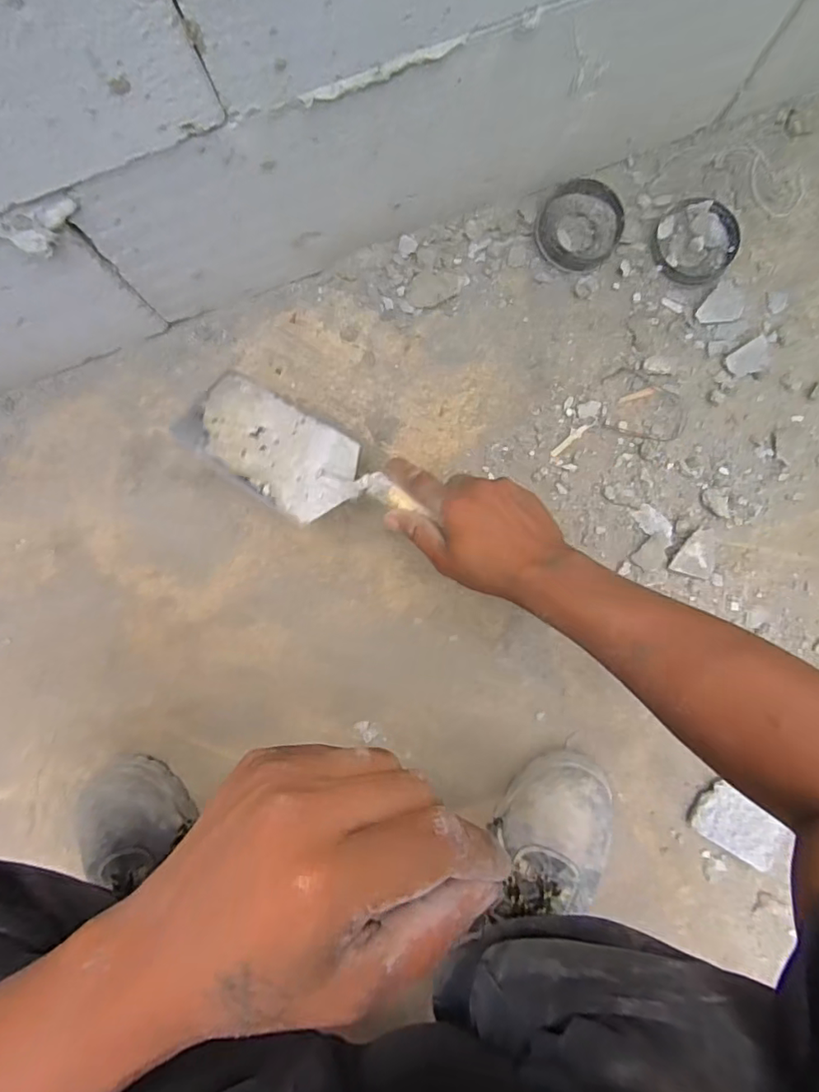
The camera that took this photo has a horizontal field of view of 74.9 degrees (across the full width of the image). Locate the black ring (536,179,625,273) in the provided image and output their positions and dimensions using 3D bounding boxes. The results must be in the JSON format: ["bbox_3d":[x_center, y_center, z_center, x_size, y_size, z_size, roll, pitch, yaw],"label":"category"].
[{"bbox_3d":[0.175,-0.326,0.542,0.084,0.023,0.080,0,87,0],"label":"black ring"}]

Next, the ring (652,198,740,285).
[{"bbox_3d":[0.292,-0.313,0.547,0.085,0.010,0.086,0,87,0],"label":"ring"}]

